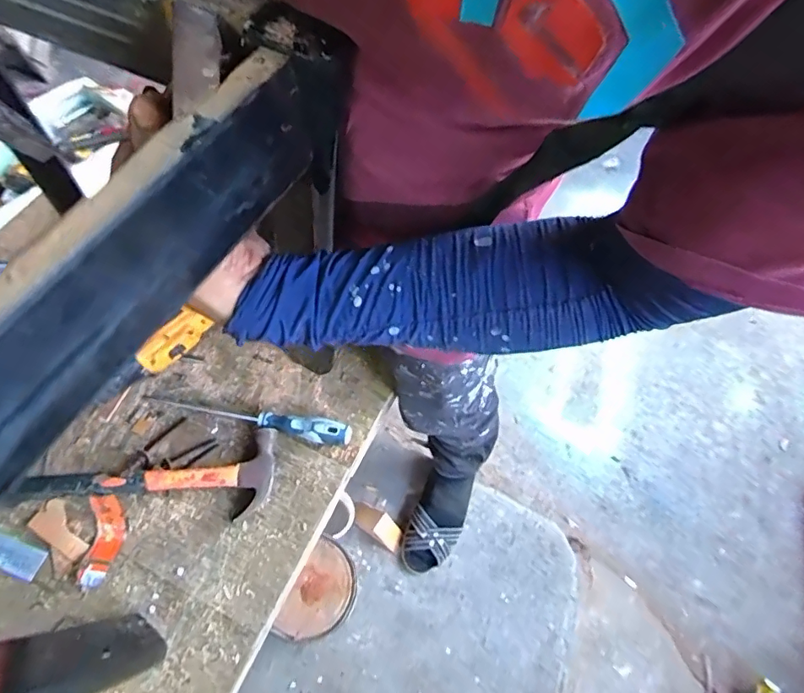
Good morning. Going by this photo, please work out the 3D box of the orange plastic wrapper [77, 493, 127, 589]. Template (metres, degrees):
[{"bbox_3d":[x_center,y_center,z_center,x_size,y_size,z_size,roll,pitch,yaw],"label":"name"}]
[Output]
[{"bbox_3d":[-0.319,0.205,0.534,0.037,0.014,0.090,-4,63,-4],"label":"orange plastic wrapper"}]

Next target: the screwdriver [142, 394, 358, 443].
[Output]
[{"bbox_3d":[-0.183,0.078,0.598,0.254,0.029,0.027,14,63,5],"label":"screwdriver"}]

